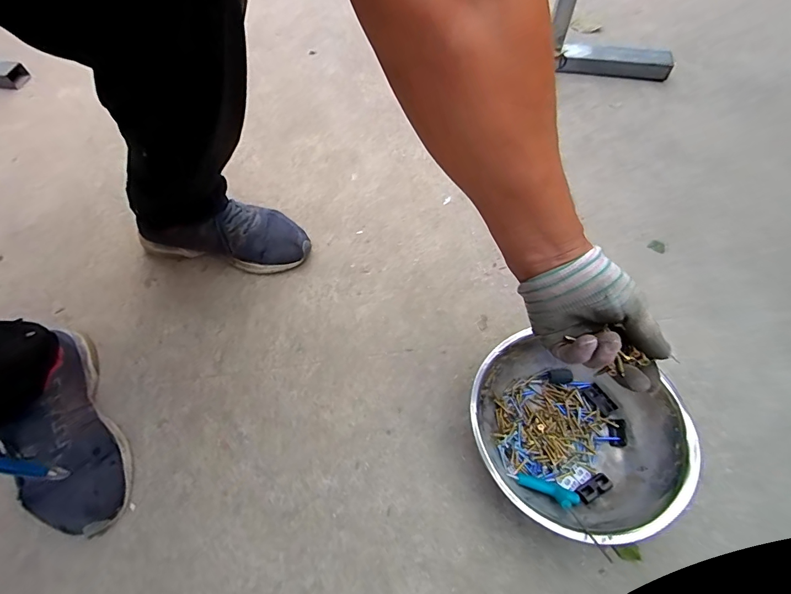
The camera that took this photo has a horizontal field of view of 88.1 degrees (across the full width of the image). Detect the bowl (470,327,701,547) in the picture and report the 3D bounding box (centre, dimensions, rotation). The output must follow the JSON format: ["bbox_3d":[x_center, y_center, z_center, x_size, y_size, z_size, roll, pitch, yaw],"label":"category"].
[{"bbox_3d":[0.205,0.165,0.486,0.237,0.078,0.214,15,60,11],"label":"bowl"}]

